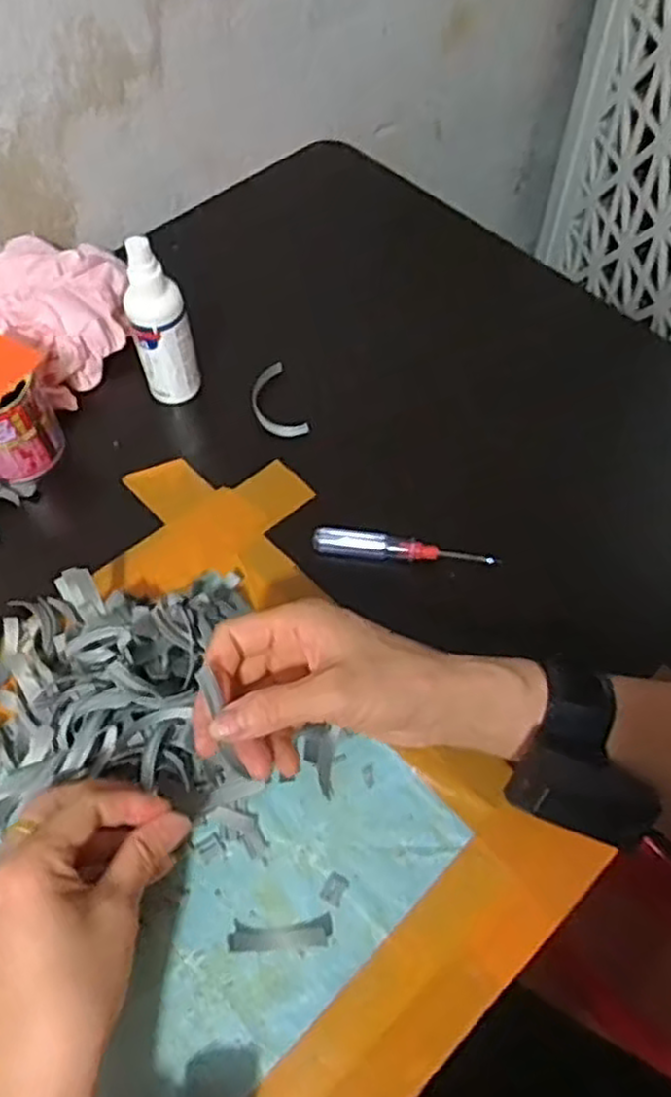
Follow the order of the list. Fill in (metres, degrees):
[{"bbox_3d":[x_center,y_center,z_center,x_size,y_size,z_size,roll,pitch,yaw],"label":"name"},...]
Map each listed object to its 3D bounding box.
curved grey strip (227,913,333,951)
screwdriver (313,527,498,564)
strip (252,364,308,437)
[{"bbox_3d":[-0.028,0.197,0.391,0.051,0.012,0.014,-4,59,-1],"label":"curved grey strip"},{"bbox_3d":[0.045,0.002,0.506,0.120,0.015,0.014,9,60,7],"label":"screwdriver"},{"bbox_3d":[-0.046,-0.110,0.583,0.032,0.014,0.073,-16,60,-9],"label":"strip"}]

